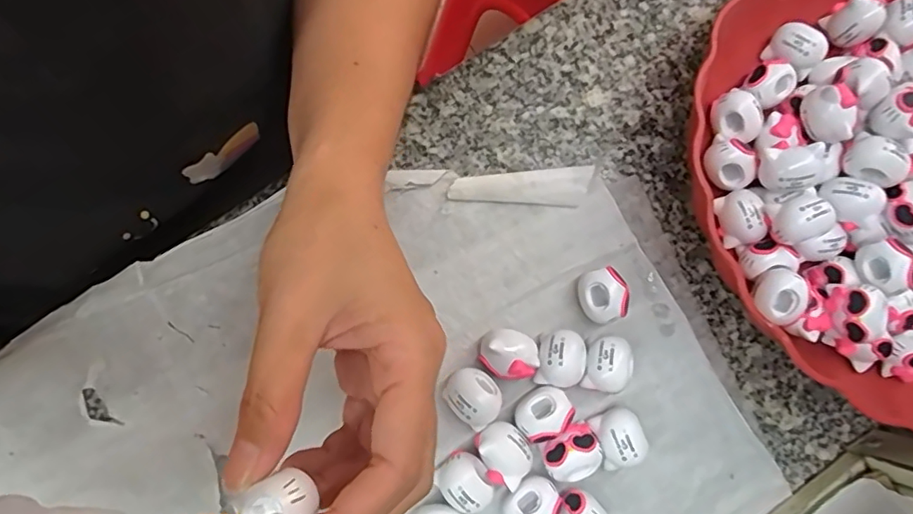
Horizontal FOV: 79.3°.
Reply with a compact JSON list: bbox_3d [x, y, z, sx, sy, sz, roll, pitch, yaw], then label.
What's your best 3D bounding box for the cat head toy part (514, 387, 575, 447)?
[{"bbox_3d":[0.039,0.070,0.246,0.024,0.018,0.020,-36,86,-8],"label":"cat head toy part"}]

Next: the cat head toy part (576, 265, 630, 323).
[{"bbox_3d":[0.067,0.019,0.255,0.021,0.019,0.023,1,82,-4],"label":"cat head toy part"}]

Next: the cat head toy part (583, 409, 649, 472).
[{"bbox_3d":[0.072,0.081,0.249,0.019,0.024,0.024,-22,84,-7],"label":"cat head toy part"}]

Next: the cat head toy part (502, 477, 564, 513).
[{"bbox_3d":[0.032,0.108,0.241,0.025,0.020,0.021,-36,86,-8],"label":"cat head toy part"}]

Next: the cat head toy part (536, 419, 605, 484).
[{"bbox_3d":[0.051,0.087,0.244,0.025,0.021,0.021,-31,86,-8],"label":"cat head toy part"}]

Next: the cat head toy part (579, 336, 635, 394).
[{"bbox_3d":[0.068,0.049,0.252,0.019,0.022,0.024,13,81,-3],"label":"cat head toy part"}]

